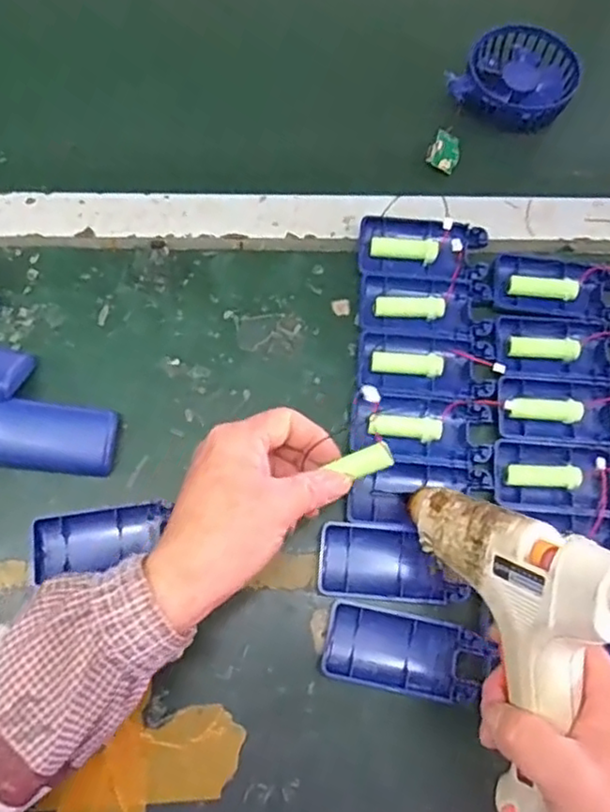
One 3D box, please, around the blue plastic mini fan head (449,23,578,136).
[{"bbox_3d":[0.175,-0.268,0.537,0.085,0.021,0.096,37,76,10],"label":"blue plastic mini fan head"}]

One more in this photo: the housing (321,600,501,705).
[{"bbox_3d":[0.064,0.153,0.402,0.102,0.012,0.044,11,73,3],"label":"housing"}]

